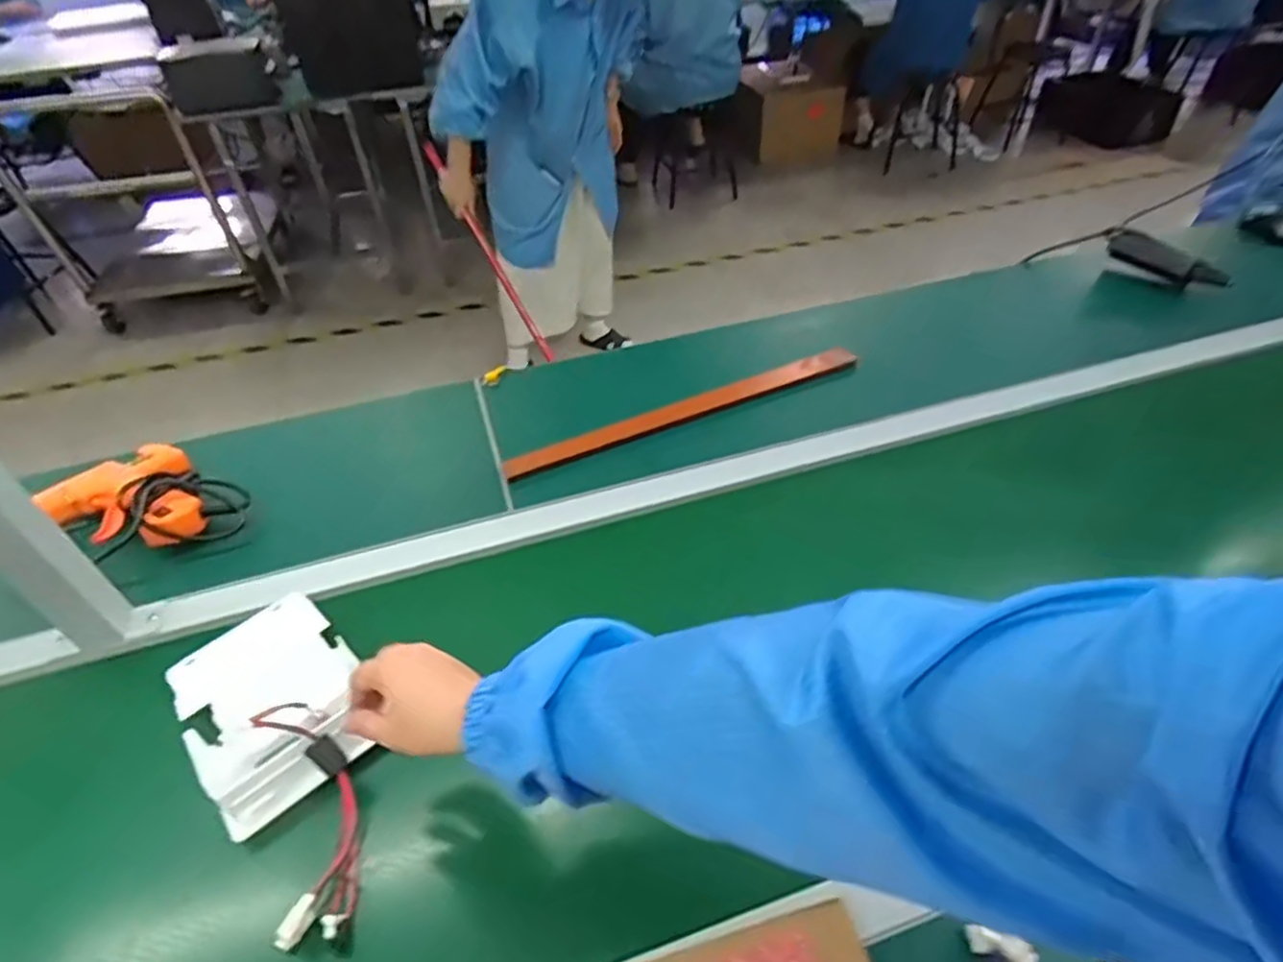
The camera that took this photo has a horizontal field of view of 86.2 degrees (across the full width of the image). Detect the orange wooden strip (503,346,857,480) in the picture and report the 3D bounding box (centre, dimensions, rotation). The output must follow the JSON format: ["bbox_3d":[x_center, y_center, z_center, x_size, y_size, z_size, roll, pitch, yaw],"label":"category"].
[{"bbox_3d":[0.060,-0.093,0.867,0.483,0.018,0.028,-19,45,-17],"label":"orange wooden strip"}]

